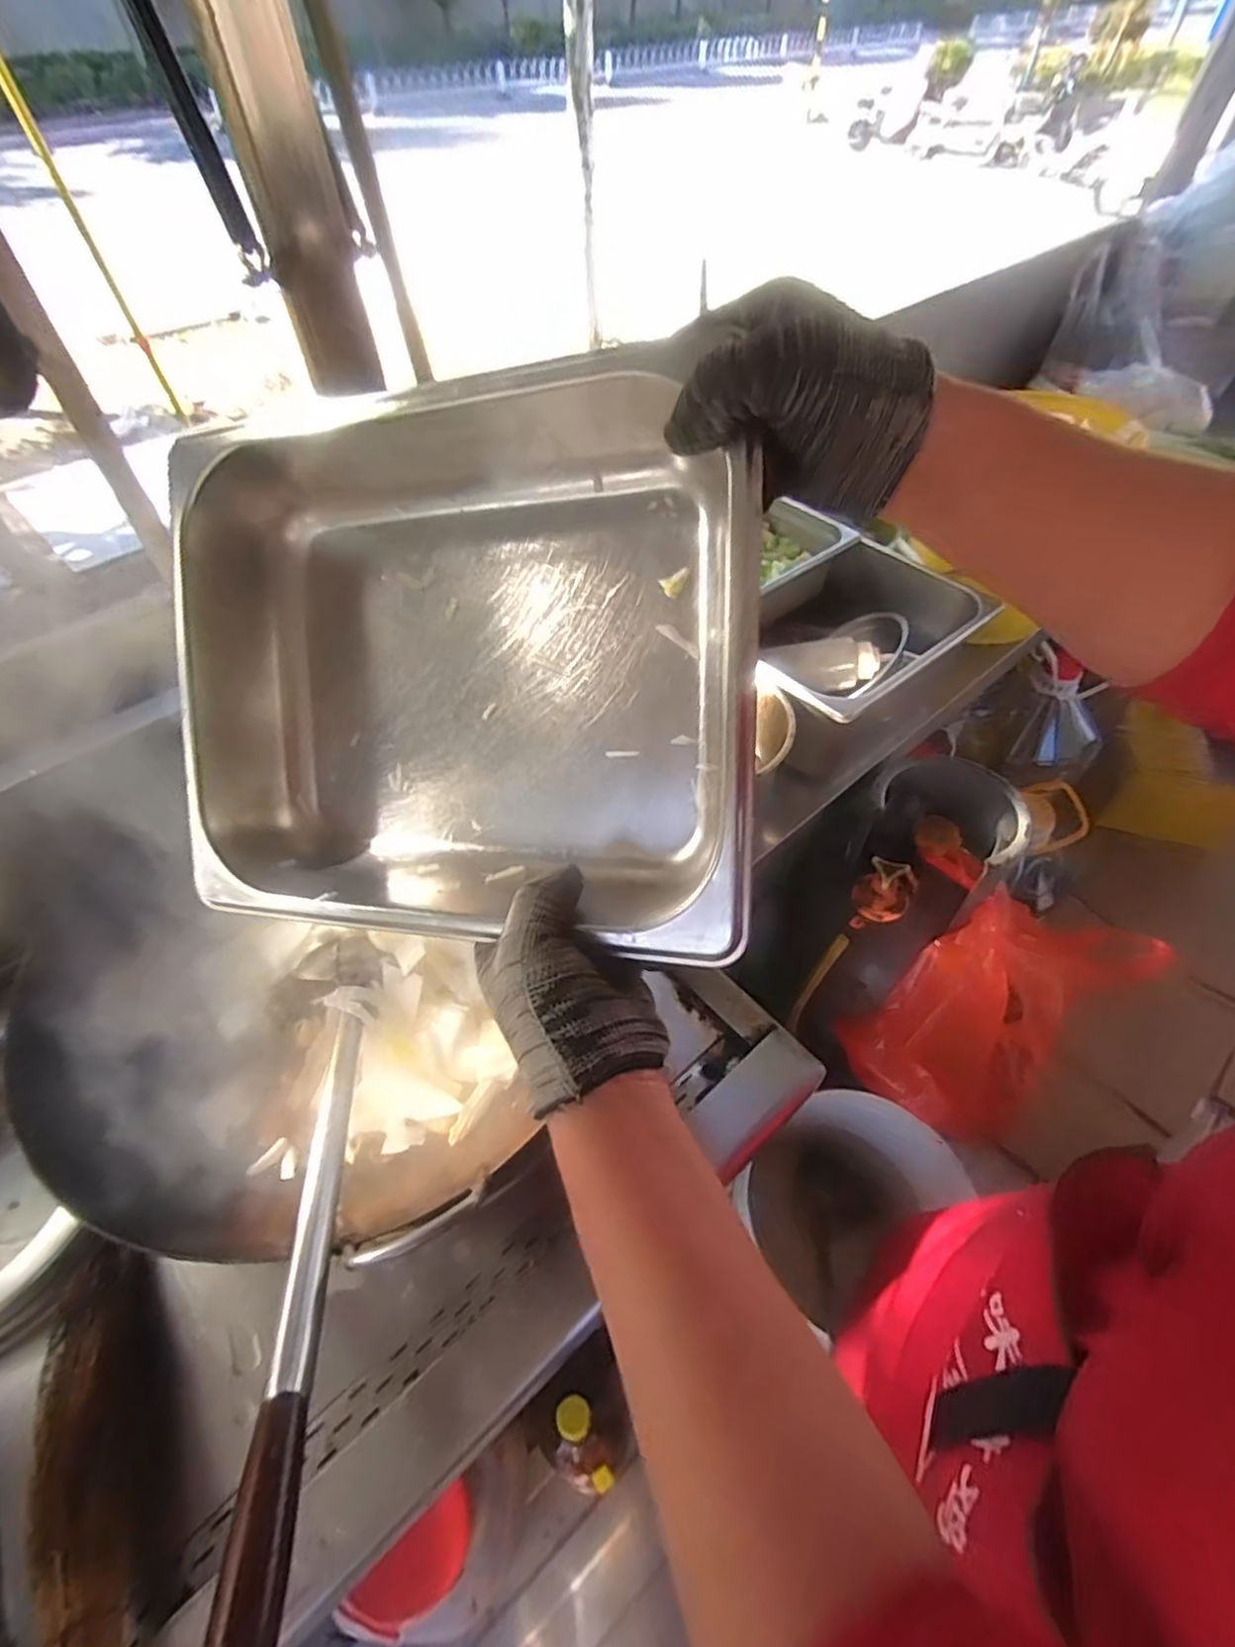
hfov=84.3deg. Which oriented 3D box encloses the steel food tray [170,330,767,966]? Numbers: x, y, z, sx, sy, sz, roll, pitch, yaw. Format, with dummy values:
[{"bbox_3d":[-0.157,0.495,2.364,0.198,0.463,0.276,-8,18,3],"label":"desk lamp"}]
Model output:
[{"bbox_3d":[-0.100,-0.074,0.368,0.340,0.249,0.067,2,7,19],"label":"steel food tray"}]

